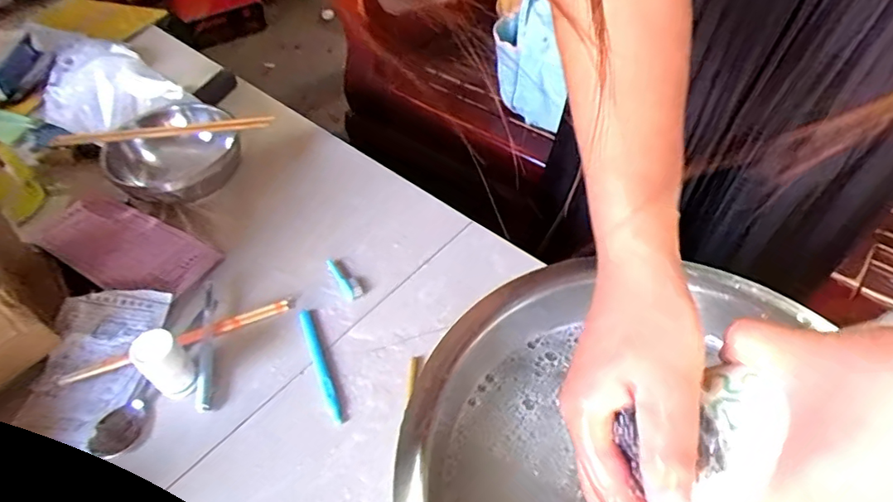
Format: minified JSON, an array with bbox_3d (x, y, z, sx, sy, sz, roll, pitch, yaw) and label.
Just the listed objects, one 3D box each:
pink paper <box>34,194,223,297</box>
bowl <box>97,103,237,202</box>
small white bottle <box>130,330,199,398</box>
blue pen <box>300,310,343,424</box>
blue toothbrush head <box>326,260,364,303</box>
[{"bbox_3d":[-0.344,-0.004,0.562,0.190,0.027,0.091,19,52,19],"label":"pink paper"},{"bbox_3d":[-0.316,-0.105,0.625,0.143,0.071,0.139,-1,48,1],"label":"bowl"},{"bbox_3d":[-0.237,0.096,0.444,0.030,0.064,0.032,30,56,25],"label":"small white bottle"},{"bbox_3d":[-0.114,0.100,0.476,0.012,0.007,0.122,-19,50,-14],"label":"blue pen"},{"bbox_3d":[-0.105,0.028,0.541,0.017,0.012,0.057,-26,52,-19],"label":"blue toothbrush head"}]

